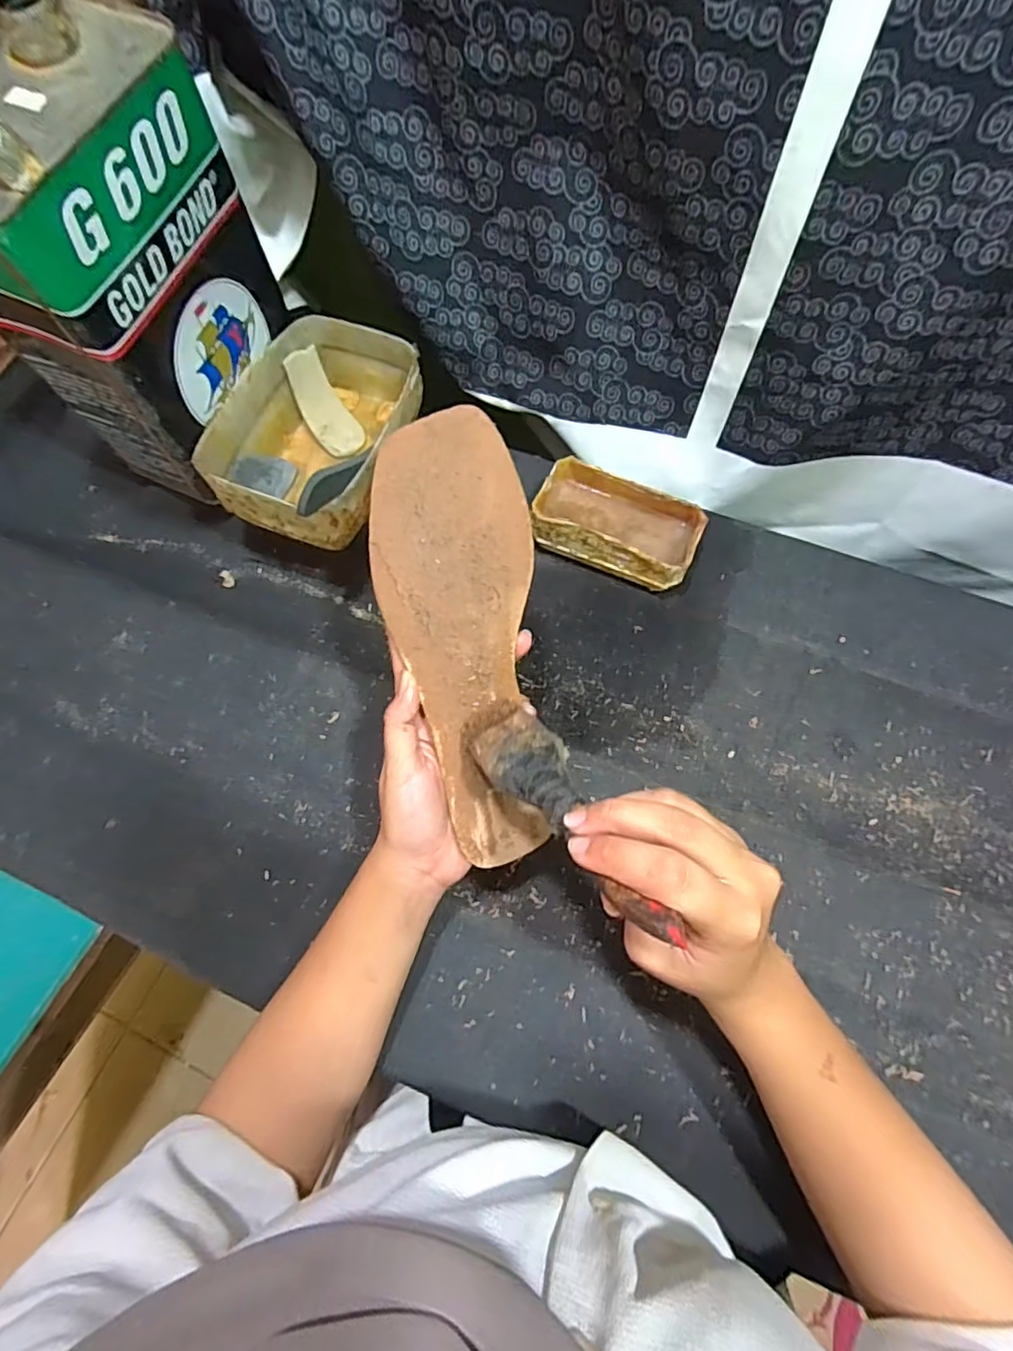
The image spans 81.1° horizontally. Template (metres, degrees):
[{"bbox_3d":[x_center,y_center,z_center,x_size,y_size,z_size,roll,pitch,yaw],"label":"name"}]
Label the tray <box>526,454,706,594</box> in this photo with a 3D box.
[{"bbox_3d":[0.087,-0.116,0.467,0.125,0.045,0.074,21,70,8],"label":"tray"}]

